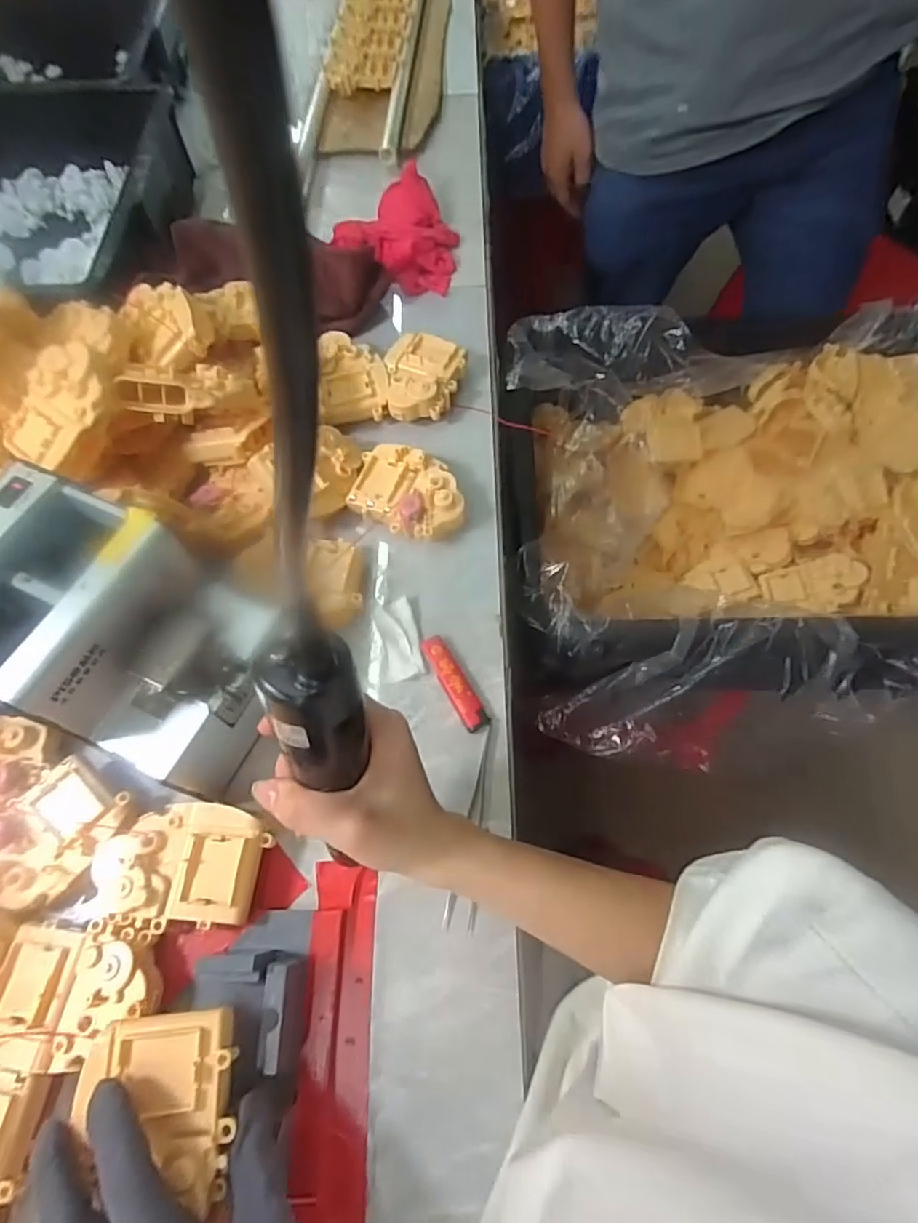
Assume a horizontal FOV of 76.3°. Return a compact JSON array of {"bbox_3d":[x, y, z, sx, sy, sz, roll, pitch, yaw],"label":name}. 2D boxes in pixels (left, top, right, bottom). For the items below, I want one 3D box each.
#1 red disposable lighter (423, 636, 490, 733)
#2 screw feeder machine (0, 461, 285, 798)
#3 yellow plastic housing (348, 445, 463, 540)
[{"bbox_3d":[-0.004,0.052,0.438,0.019,0.008,0.081,-27,66,-11],"label":"red disposable lighter"},{"bbox_3d":[-0.208,0.014,0.369,0.185,0.115,0.132,27,68,14],"label":"screw feeder machine"},{"bbox_3d":[-0.042,-0.099,0.498,0.100,0.036,0.068,20,66,11],"label":"yellow plastic housing"}]

